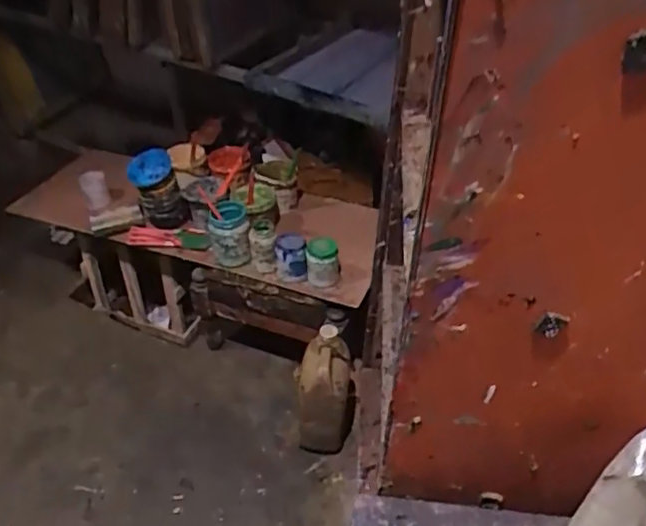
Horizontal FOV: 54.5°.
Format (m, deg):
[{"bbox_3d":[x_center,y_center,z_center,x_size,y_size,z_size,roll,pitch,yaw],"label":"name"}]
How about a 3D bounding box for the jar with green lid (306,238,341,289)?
[{"bbox_3d":[0.001,-0.002,1.748,0.095,0.121,0.075,1,41,-2],"label":"jar with green lid"}]

